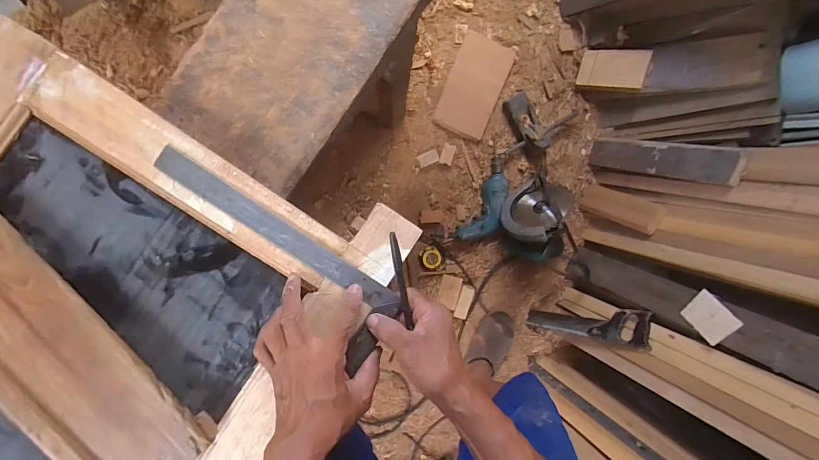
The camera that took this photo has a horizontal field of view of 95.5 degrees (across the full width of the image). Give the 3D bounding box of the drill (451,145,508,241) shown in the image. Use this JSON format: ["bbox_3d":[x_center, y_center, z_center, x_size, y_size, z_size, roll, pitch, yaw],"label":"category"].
[{"bbox_3d":[0.228,-0.095,1.091,0.107,0.061,0.289,22,91,-10],"label":"drill"}]

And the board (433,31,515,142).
[{"bbox_3d":[0.183,-0.405,1.056,0.151,0.013,0.261,20,100,-6],"label":"board"}]

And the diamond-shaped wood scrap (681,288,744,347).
[{"bbox_3d":[0.652,0.189,0.808,0.006,0.095,0.078,11,126,-27],"label":"diamond-shaped wood scrap"}]

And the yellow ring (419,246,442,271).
[{"bbox_3d":[0.063,0.086,1.090,0.064,0.021,0.071,-4,95,-8],"label":"yellow ring"}]

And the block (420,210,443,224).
[{"bbox_3d":[0.064,-0.038,1.085,0.068,0.008,0.037,-2,95,-8],"label":"block"}]

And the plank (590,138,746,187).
[{"bbox_3d":[0.634,-0.188,0.965,0.033,0.379,0.081,-13,113,-19],"label":"plank"}]

